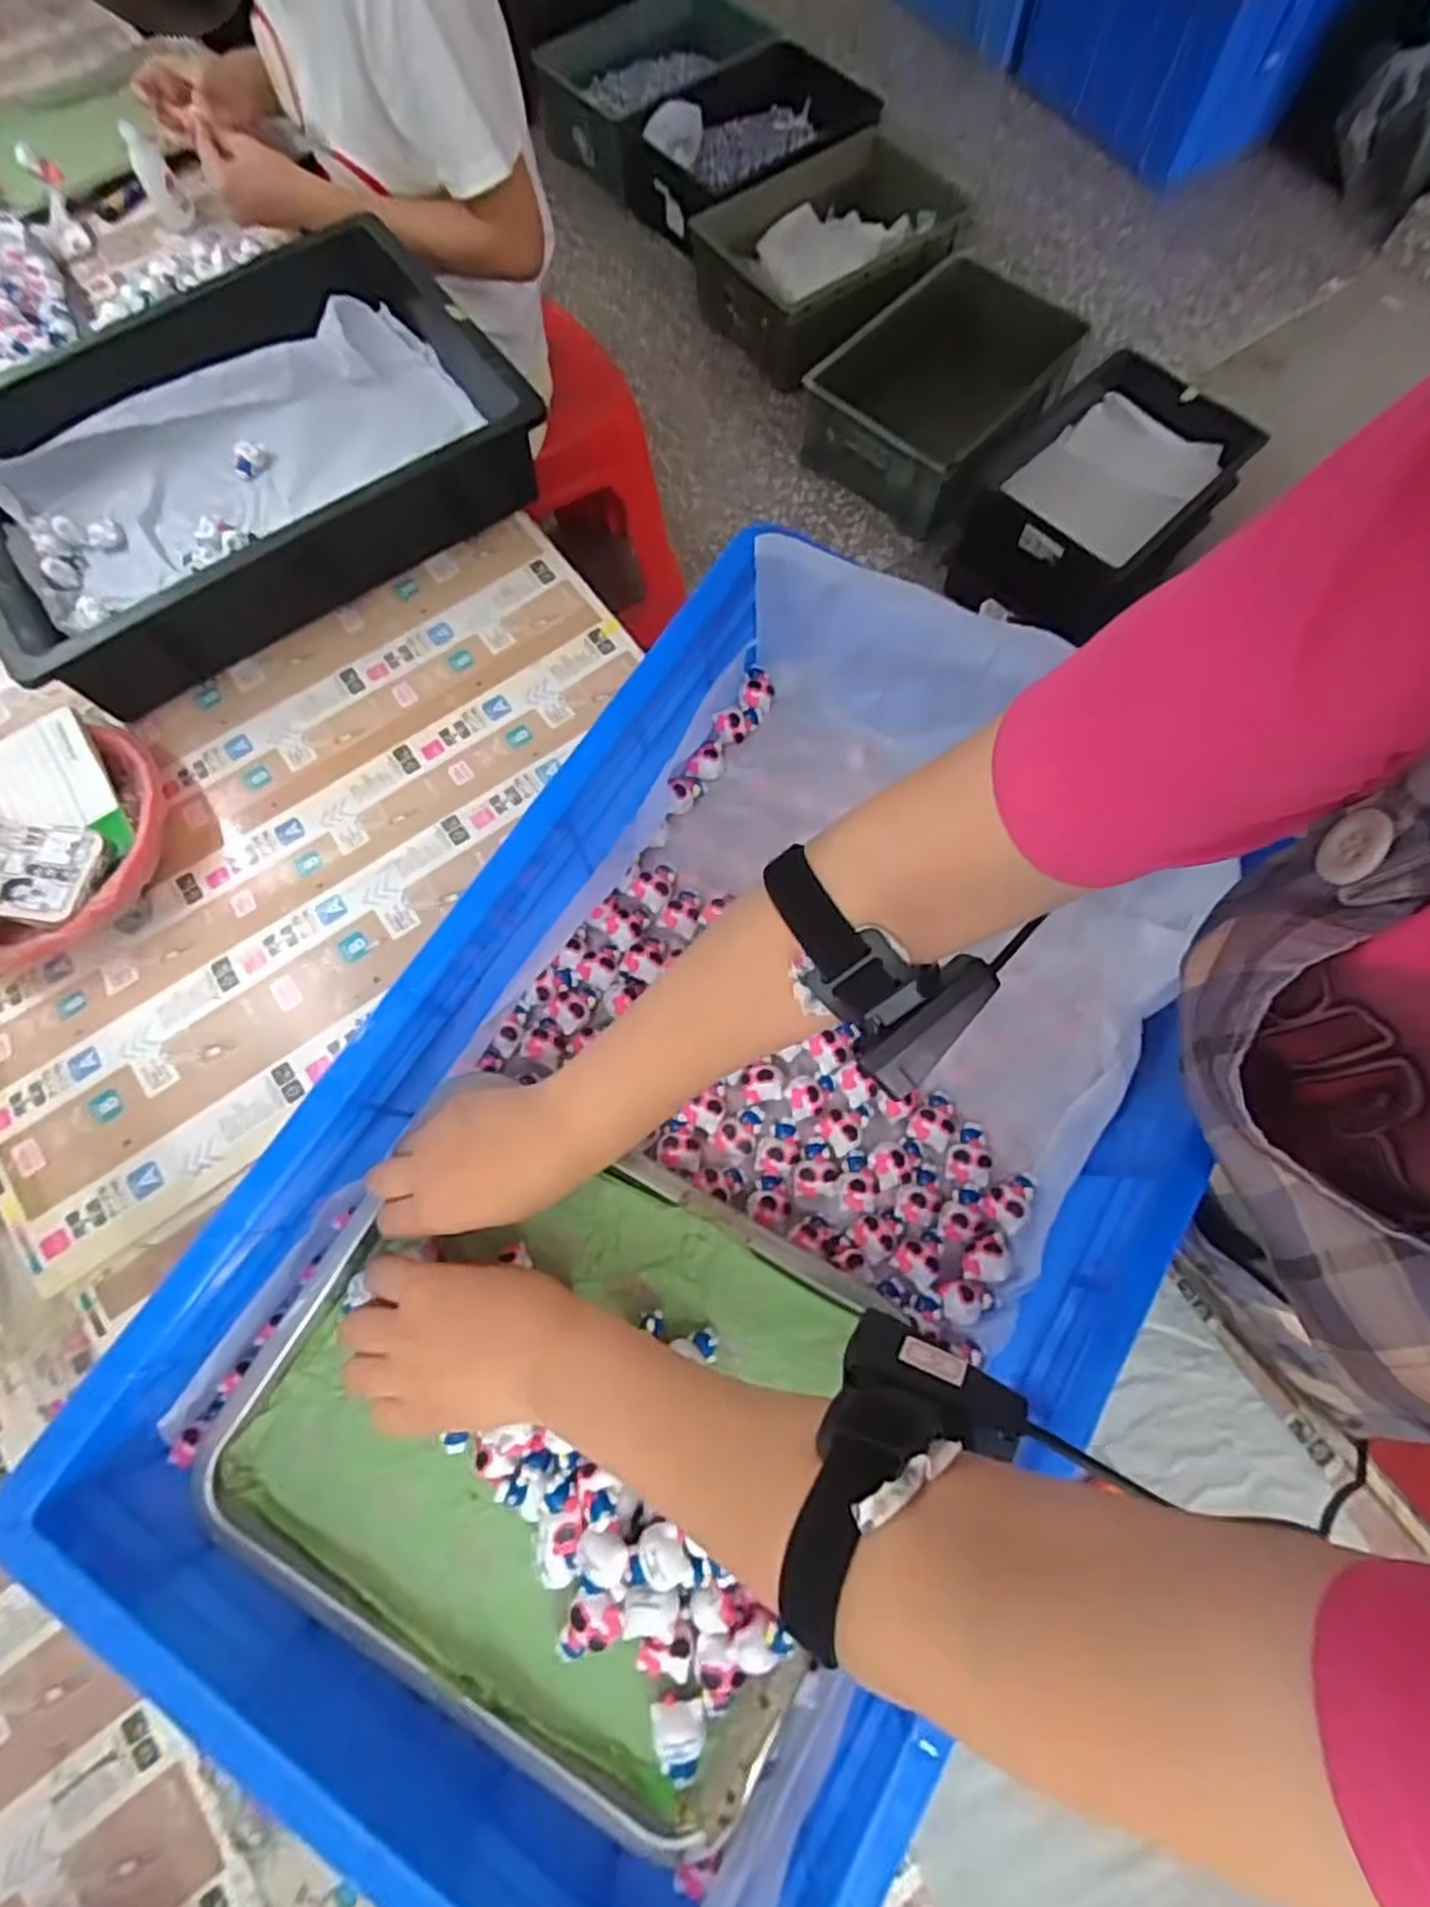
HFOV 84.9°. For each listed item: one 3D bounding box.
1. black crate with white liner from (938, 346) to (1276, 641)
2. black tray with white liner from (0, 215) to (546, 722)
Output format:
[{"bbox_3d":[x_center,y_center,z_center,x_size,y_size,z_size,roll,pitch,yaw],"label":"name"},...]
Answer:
[{"bbox_3d":[0.666,-0.774,1.374,0.320,0.202,0.461,41,76,13],"label":"black crate with white liner"},{"bbox_3d":[-0.410,-0.429,0.678,0.437,0.095,0.318,-34,74,-11],"label":"black tray with white liner"}]

